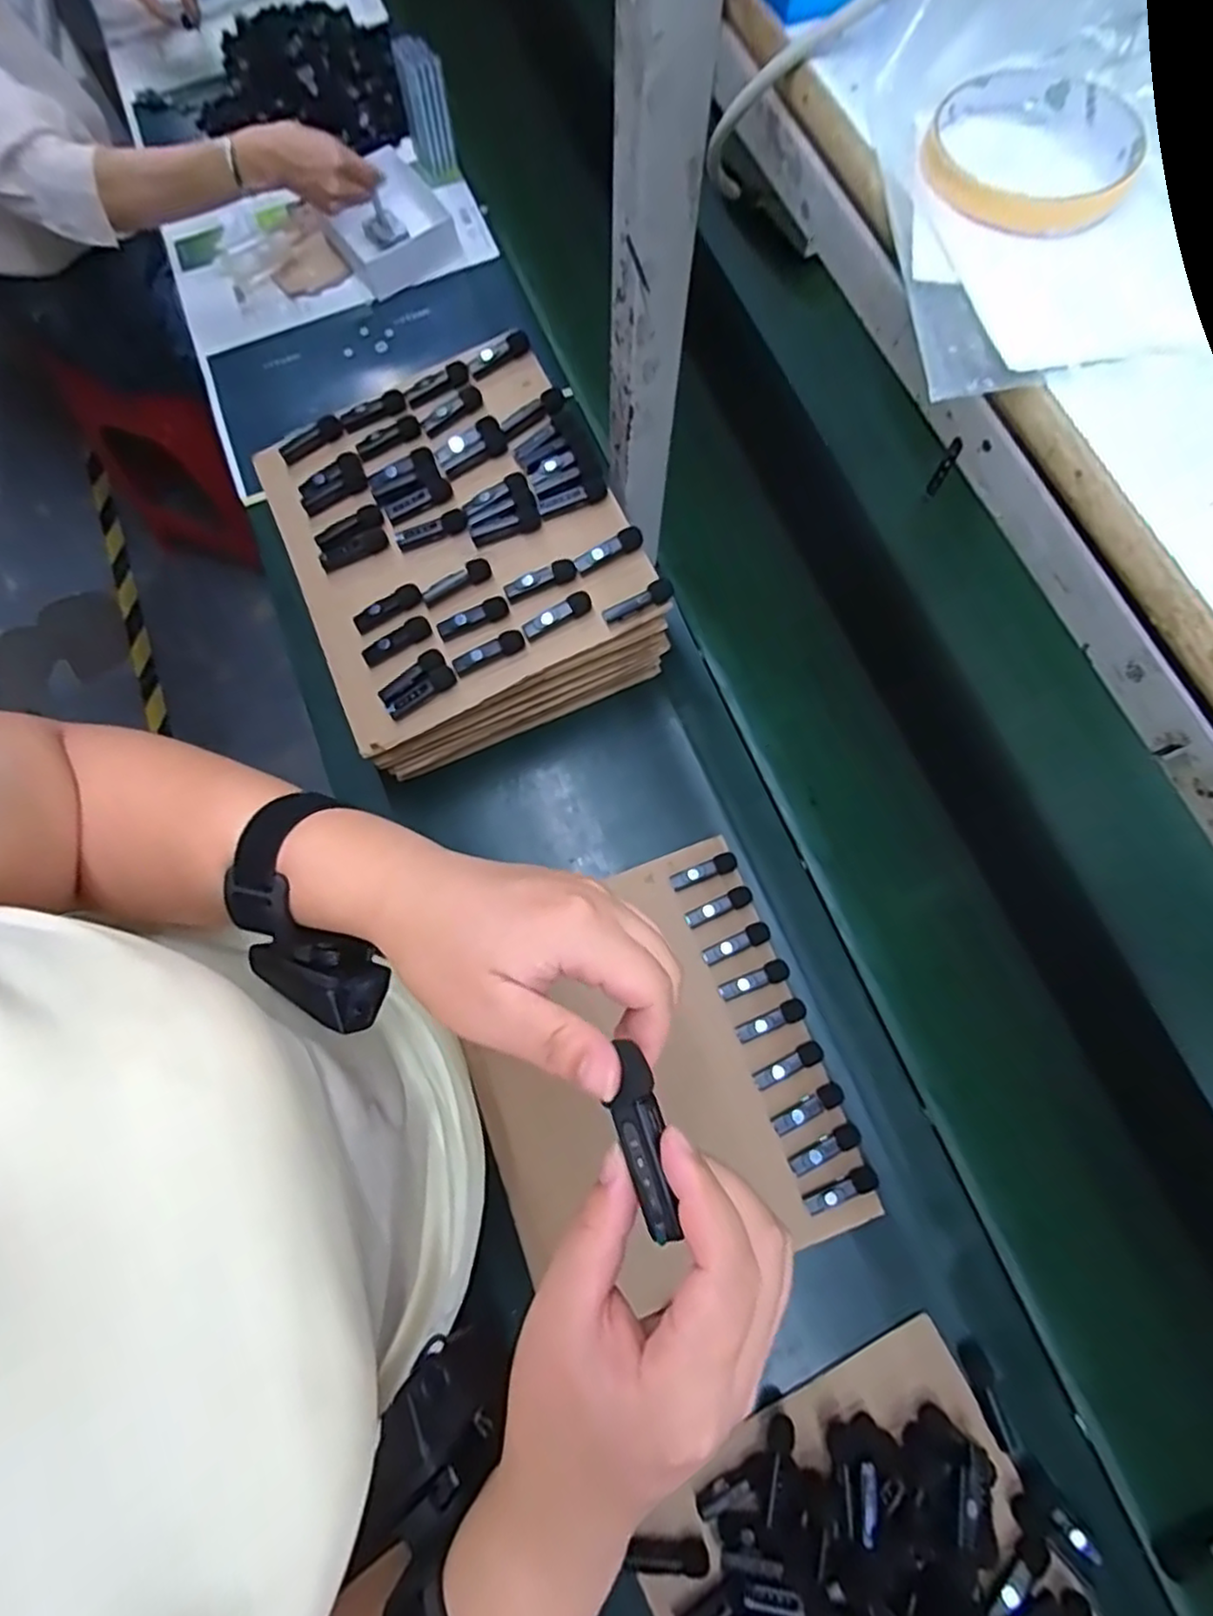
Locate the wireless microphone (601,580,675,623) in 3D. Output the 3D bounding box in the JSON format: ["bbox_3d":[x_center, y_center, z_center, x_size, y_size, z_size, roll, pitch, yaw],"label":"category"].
[{"bbox_3d":[0.029,-0.178,0.585,0.065,0.014,0.016,-27,76,-8],"label":"wireless microphone"}]

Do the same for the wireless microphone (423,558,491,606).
[{"bbox_3d":[-0.135,-0.204,0.608,0.065,0.014,0.017,-27,76,-8],"label":"wireless microphone"}]

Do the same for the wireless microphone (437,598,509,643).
[{"bbox_3d":[-0.118,-0.168,0.598,0.063,0.016,0.015,-24,76,-7],"label":"wireless microphone"}]

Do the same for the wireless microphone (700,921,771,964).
[{"bbox_3d":[0.122,0.128,0.632,0.068,0.010,0.020,-26,76,-8],"label":"wireless microphone"}]

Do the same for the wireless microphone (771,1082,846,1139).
[{"bbox_3d":[0.176,0.264,0.592,0.067,0.011,0.020,-26,76,-8],"label":"wireless microphone"}]

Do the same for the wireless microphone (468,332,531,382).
[{"bbox_3d":[-0.107,-0.445,0.660,0.064,0.018,0.021,-34,77,-10],"label":"wireless microphone"}]

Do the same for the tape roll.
[{"bbox_3d":[0.173,-0.269,0.272,0.082,0.011,0.091,21,75,5],"label":"tape roll"}]

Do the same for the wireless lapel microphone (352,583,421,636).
[{"bbox_3d":[-0.198,-0.180,0.610,0.064,0.019,0.020,-26,76,-8],"label":"wireless lapel microphone"}]

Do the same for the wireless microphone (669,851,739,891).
[{"bbox_3d":[0.095,0.062,0.651,0.065,0.014,0.019,-23,76,-7],"label":"wireless microphone"}]

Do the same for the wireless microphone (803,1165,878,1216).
[{"bbox_3d":[0.200,0.326,0.576,0.065,0.011,0.020,-23,76,-7],"label":"wireless microphone"}]

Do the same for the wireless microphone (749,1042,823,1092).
[{"bbox_3d":[0.162,0.231,0.605,0.065,0.015,0.018,-26,76,-8],"label":"wireless microphone"}]

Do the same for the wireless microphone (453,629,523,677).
[{"bbox_3d":[-0.103,-0.136,0.588,0.063,0.015,0.017,-24,76,-8],"label":"wireless microphone"}]

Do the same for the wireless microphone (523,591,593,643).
[{"bbox_3d":[-0.042,-0.166,0.586,0.063,0.018,0.015,-27,76,-8],"label":"wireless microphone"}]

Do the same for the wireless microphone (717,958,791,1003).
[{"bbox_3d":[0.136,0.160,0.624,0.066,0.012,0.020,-22,76,-7],"label":"wireless microphone"}]

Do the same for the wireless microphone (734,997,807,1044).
[{"bbox_3d":[0.150,0.194,0.615,0.065,0.014,0.020,-22,76,-7],"label":"wireless microphone"}]

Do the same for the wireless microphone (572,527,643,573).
[{"bbox_3d":[0.002,-0.229,0.600,0.064,0.015,0.015,-26,76,-8],"label":"wireless microphone"}]

